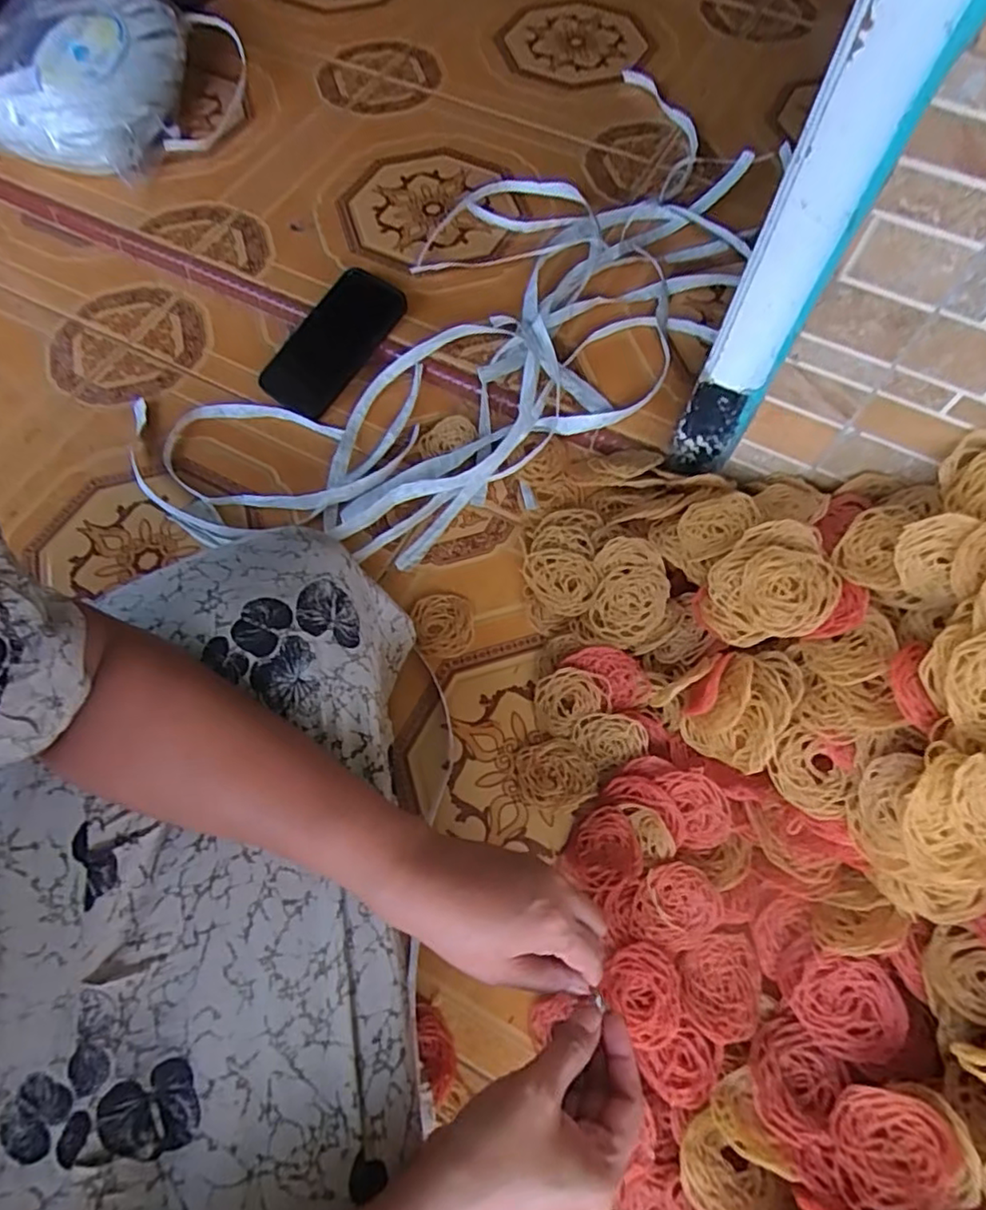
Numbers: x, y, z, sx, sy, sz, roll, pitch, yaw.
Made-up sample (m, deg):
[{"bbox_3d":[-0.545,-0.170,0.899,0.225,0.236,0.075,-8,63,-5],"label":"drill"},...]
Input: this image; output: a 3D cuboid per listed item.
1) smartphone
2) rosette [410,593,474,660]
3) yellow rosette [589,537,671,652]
[{"bbox_3d":[-0.167,-0.275,0.669,0.087,0.015,0.171,37,83,12],"label":"smartphone"},{"bbox_3d":[-0.043,0.018,0.557,0.052,0.007,0.059,-14,67,-6],"label":"rosette"},{"bbox_3d":[0.115,-0.010,0.533,0.064,0.018,0.090,-4,74,31],"label":"yellow rosette"}]

